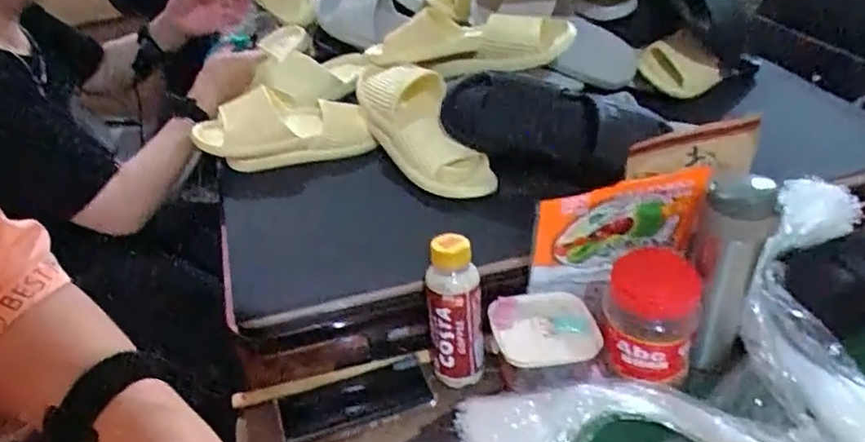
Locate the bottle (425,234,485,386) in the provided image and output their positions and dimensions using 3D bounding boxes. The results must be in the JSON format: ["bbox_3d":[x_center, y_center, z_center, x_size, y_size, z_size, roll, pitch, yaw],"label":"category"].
[{"bbox_3d":[0.024,0.098,0.680,0.059,0.166,0.066,-2,36,1],"label":"bottle"}]

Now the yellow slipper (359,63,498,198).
[{"bbox_3d":[-0.015,-0.133,0.885,0.106,0.084,0.283,-23,59,-25],"label":"yellow slipper"}]

